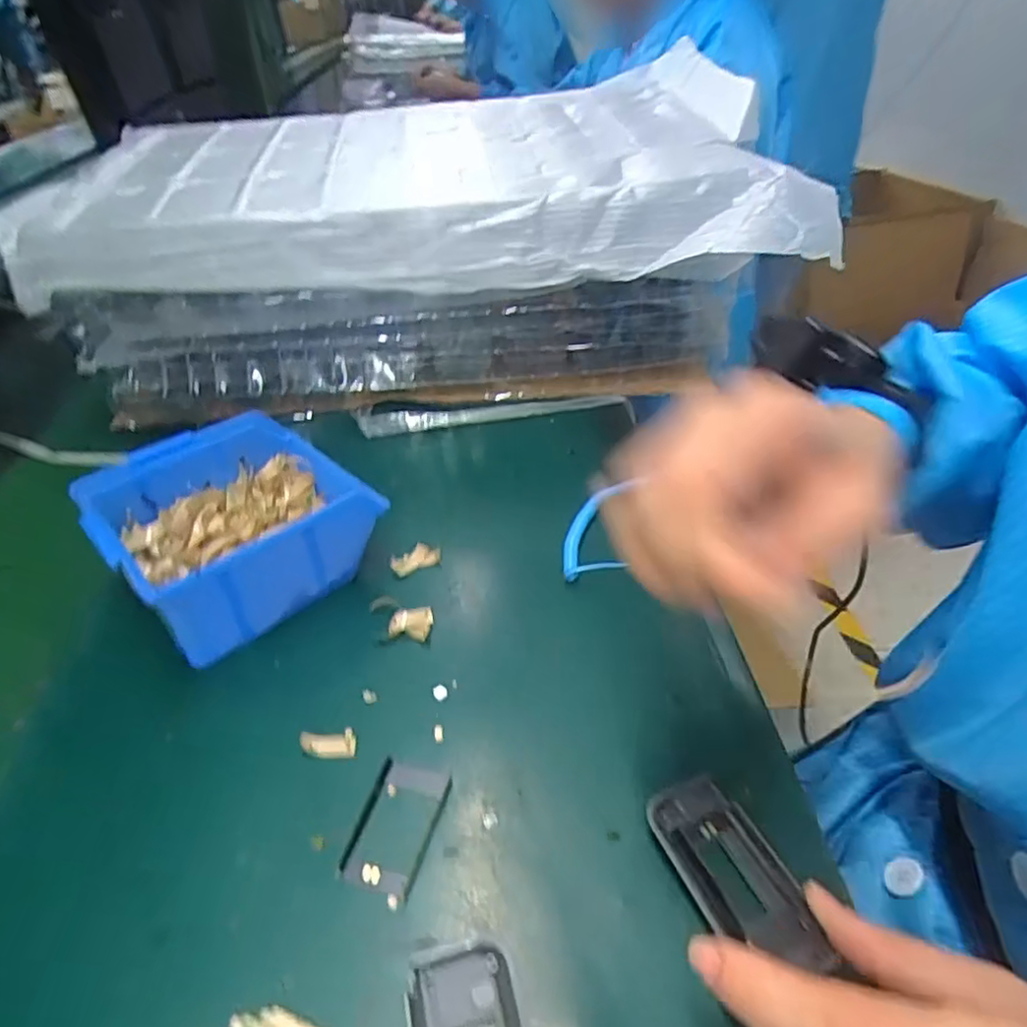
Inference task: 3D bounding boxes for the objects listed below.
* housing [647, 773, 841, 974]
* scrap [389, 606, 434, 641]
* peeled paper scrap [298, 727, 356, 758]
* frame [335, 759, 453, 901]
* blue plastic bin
[{"bbox_3d":[0.085,0.140,0.255,0.038,0.006,0.075,-15,41,-22],"label":"housing"},{"bbox_3d":[-0.056,0.060,0.362,0.022,0.007,0.019,1,40,7],"label":"scrap"},{"bbox_3d":[-0.087,0.107,0.306,0.026,0.004,0.014,-4,39,0],"label":"peeled paper scrap"},{"bbox_3d":[-0.049,0.130,0.277,0.032,0.004,0.053,7,41,14],"label":"frame"},{"bbox_3d":[-0.160,0.006,0.381,0.130,0.059,0.129,-31,49,-34],"label":"blue plastic bin"}]

